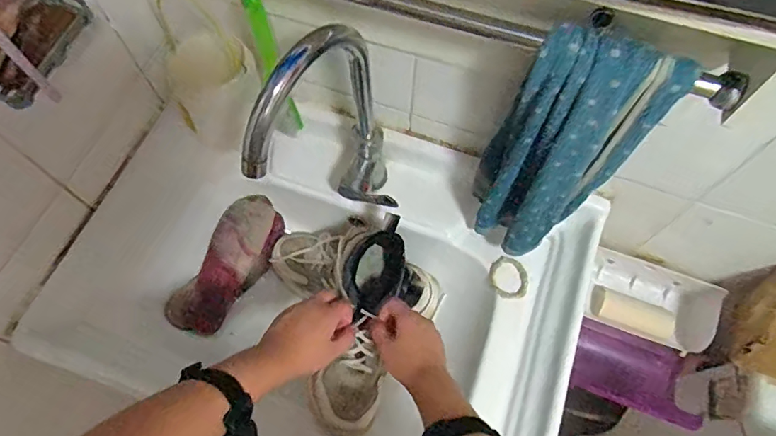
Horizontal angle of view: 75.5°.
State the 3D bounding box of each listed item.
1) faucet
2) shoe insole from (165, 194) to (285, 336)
[{"bbox_3d":[-0.056,-0.071,0.576,0.068,0.315,0.203,32,69,13],"label":"faucet"},{"bbox_3d":[-0.249,0.074,0.802,0.101,0.014,0.232,37,68,-27],"label":"shoe insole"}]

